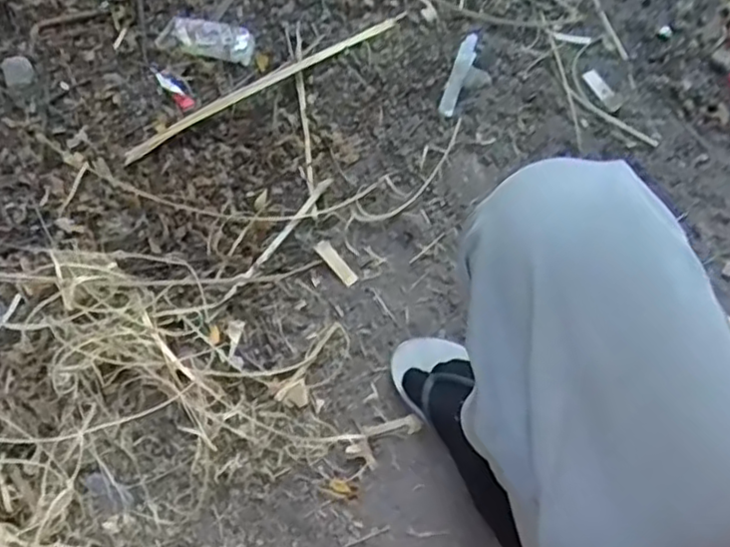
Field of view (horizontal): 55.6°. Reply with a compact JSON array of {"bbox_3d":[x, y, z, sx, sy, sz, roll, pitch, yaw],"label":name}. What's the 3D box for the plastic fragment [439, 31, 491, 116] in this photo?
[{"bbox_3d":[0.154,-0.289,1.010,0.056,0.010,0.150,16,65,10],"label":"plastic fragment"}]

